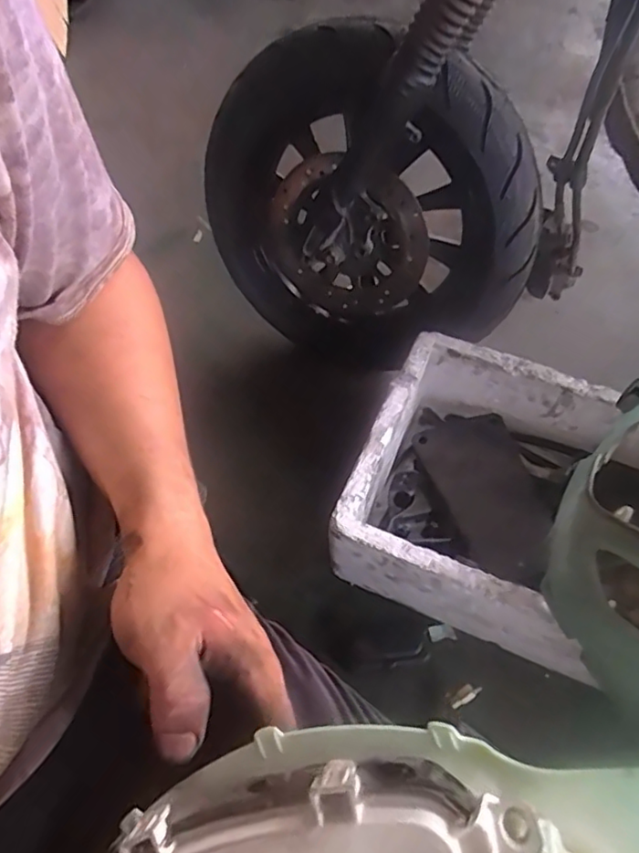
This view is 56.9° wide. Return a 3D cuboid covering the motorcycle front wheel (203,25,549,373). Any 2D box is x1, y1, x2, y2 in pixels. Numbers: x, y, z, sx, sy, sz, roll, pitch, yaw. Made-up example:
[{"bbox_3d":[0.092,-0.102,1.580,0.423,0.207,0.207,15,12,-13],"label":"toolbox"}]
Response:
[{"bbox_3d":[0.049,-0.252,0.782,0.440,0.419,0.128,17,60,12],"label":"motorcycle front wheel"}]

